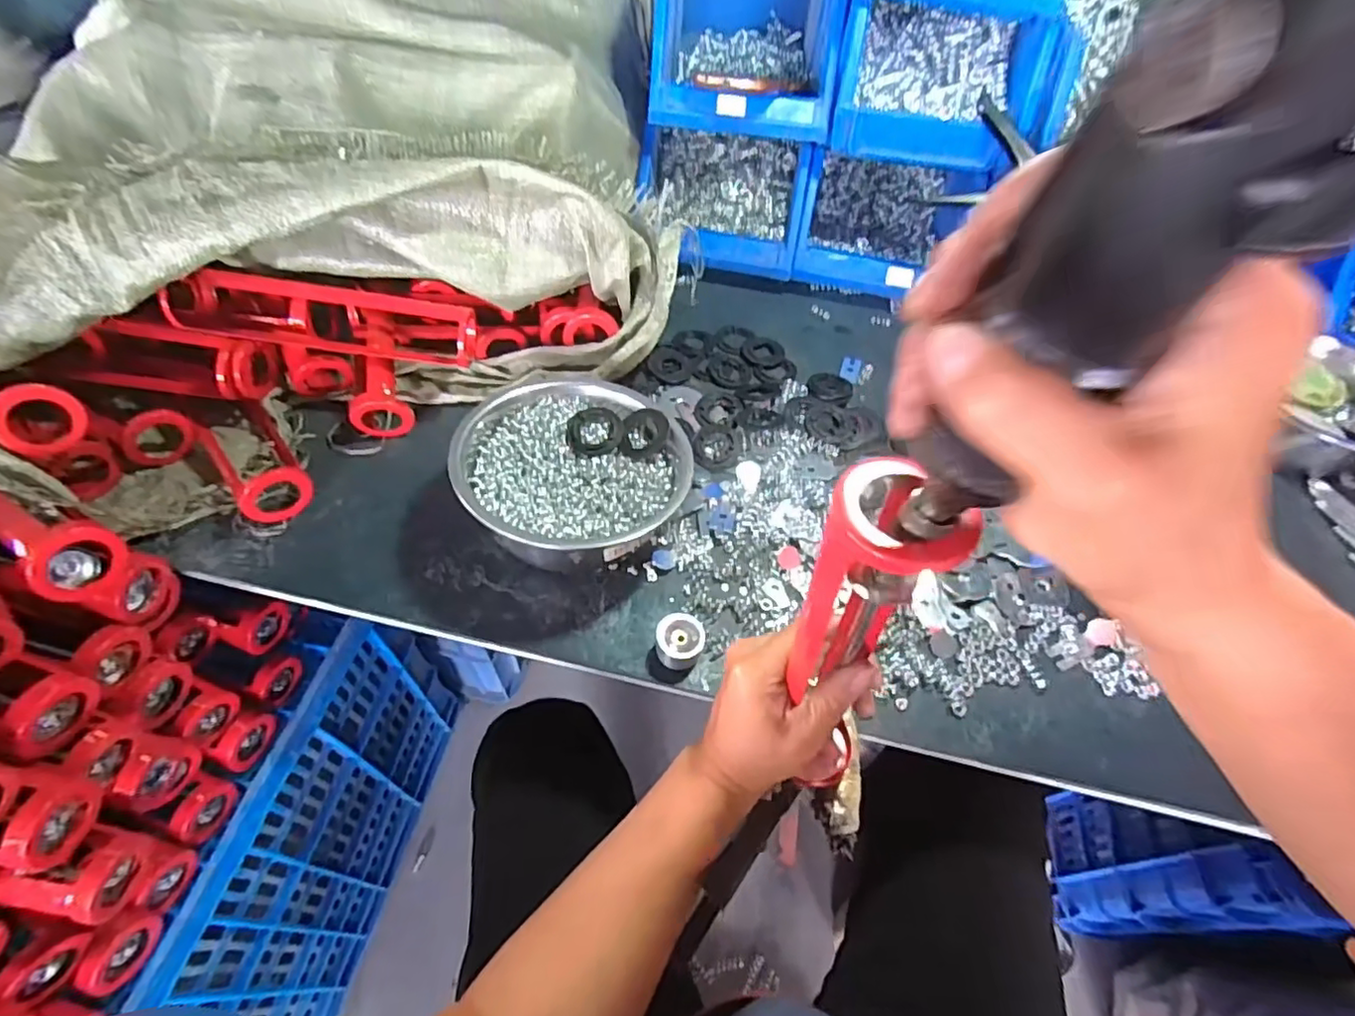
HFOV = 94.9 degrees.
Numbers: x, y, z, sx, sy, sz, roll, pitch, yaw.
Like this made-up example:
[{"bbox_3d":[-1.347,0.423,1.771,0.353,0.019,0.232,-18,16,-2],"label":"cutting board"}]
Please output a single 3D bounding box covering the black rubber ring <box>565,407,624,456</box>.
[{"bbox_3d":[-0.072,-0.066,0.537,0.048,0.006,0.048,-1,68,1],"label":"black rubber ring"}]

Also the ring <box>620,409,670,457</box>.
[{"bbox_3d":[-0.028,-0.066,0.532,0.041,0.018,0.048,2,63,1],"label":"ring"}]

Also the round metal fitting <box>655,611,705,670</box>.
[{"bbox_3d":[0.002,0.102,0.474,0.036,0.027,0.033,2,54,-3],"label":"round metal fitting"}]

